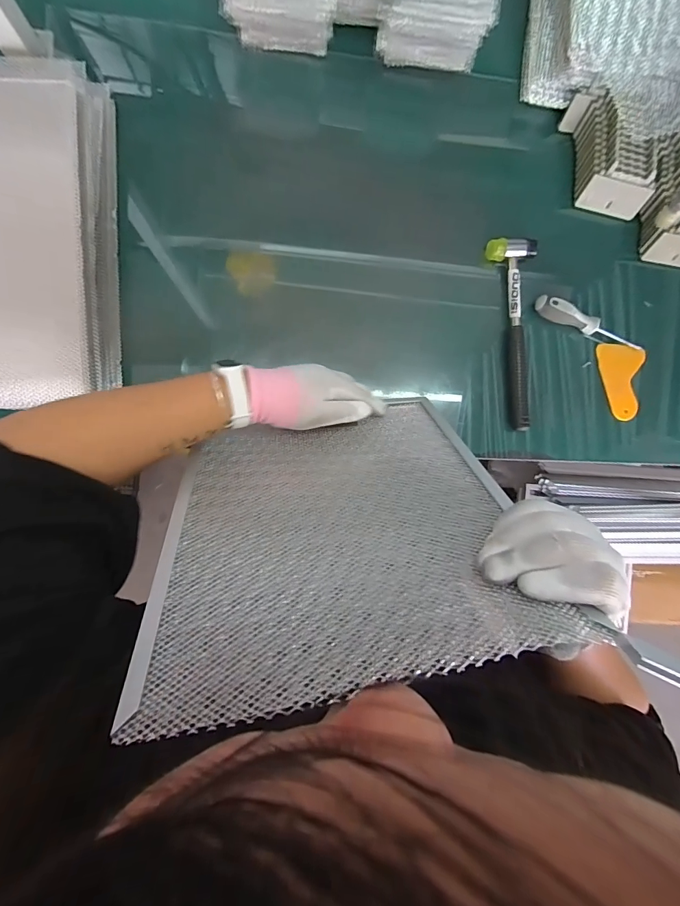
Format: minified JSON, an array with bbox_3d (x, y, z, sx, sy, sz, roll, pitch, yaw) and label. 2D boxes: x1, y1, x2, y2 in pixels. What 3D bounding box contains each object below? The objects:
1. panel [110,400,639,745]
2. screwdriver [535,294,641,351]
[{"bbox_3d":[-0.001,0.043,0.332,0.271,0.294,0.021,-7,125,-5],"label":"panel"},{"bbox_3d":[0.330,-0.170,0.524,0.155,0.026,0.018,20,88,-5],"label":"screwdriver"}]

